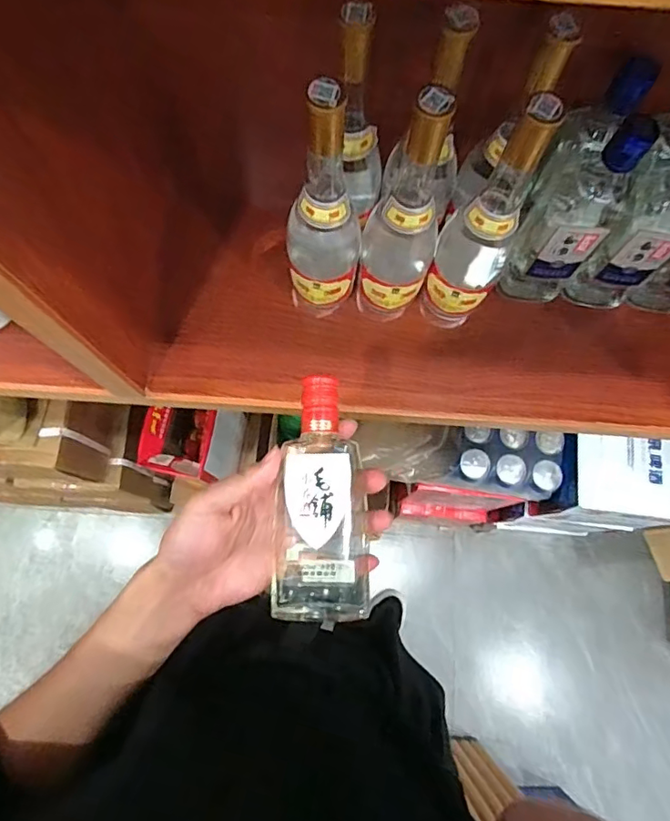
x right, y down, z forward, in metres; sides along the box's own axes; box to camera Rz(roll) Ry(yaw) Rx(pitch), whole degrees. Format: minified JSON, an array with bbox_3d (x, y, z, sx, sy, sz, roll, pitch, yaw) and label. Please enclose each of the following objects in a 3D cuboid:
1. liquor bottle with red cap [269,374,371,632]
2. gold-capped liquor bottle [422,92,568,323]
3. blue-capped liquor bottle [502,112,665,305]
[{"bbox_3d":[-0.009,0.057,0.356,0.058,0.028,0.159,0,84,-1],"label":"liquor bottle with red cap"},{"bbox_3d":[0.140,-0.168,0.488,0.065,0.274,0.078,30,76,7],"label":"gold-capped liquor bottle"},{"bbox_3d":[0.223,-0.175,0.507,0.077,0.237,0.059,17,75,3],"label":"blue-capped liquor bottle"}]

